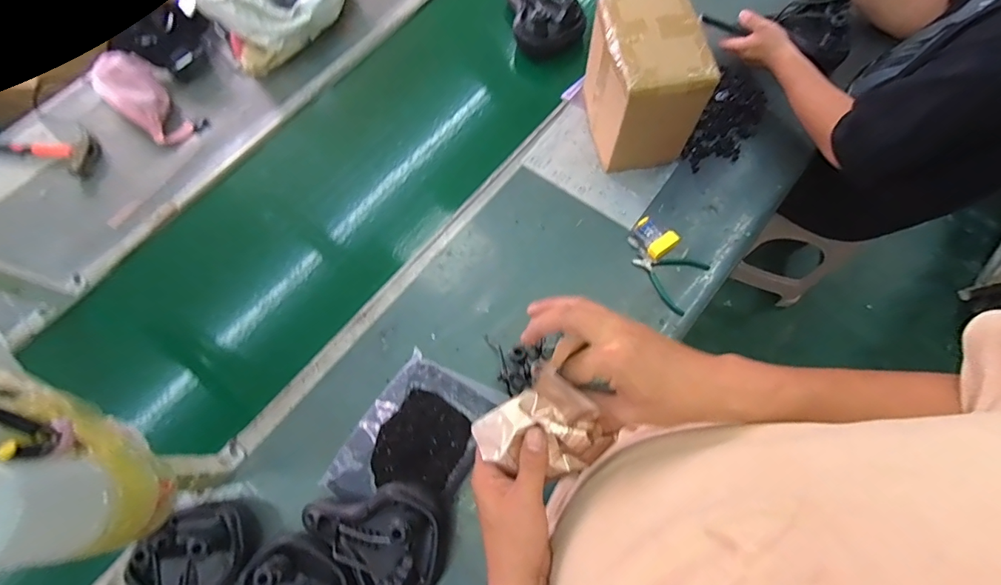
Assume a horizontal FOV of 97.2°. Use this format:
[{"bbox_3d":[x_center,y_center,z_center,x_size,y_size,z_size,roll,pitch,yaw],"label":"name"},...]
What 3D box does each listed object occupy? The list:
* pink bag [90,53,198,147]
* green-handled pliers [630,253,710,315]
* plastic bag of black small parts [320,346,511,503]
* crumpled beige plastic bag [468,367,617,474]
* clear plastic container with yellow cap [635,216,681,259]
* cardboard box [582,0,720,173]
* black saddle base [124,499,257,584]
[{"bbox_3d":[-0.870,-0.478,1.078,0.294,0.072,0.139,40,76,15],"label":"pink bag"},{"bbox_3d":[0.340,-0.037,0.912,0.135,0.009,0.125,31,74,12],"label":"green-handled pliers"},{"bbox_3d":[-0.154,0.266,0.809,0.206,0.031,0.292,29,74,12],"label":"plastic bag of black small parts"},{"bbox_3d":[0.044,0.128,0.404,0.098,0.031,0.107,44,108,-4],"label":"crumpled beige plastic bag"},{"bbox_3d":[0.325,-0.120,0.928,0.067,0.023,0.086,-36,73,-10],"label":"clear plastic container with yellow cap"},{"bbox_3d":[0.288,-0.428,0.919,0.167,0.251,0.239,-10,70,-2],"label":"cardboard box"},{"bbox_3d":[-0.501,0.473,0.713,0.156,0.102,0.253,11,71,6],"label":"black saddle base"}]

